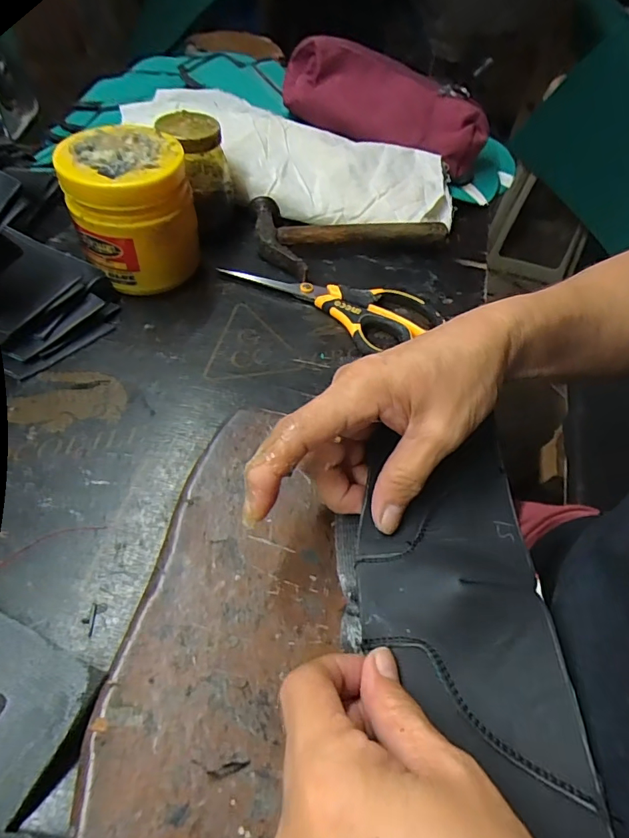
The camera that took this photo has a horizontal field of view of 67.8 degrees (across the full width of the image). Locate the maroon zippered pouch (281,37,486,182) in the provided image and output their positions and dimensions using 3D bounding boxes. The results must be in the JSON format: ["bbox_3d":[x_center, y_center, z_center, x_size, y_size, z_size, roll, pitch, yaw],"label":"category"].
[{"bbox_3d":[0.078,-0.349,0.522,0.228,0.078,0.069,24,54,12],"label":"maroon zippered pouch"}]

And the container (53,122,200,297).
[{"bbox_3d":[-0.142,-0.164,0.382,0.091,0.105,0.088,-3,52,-8],"label":"container"}]

